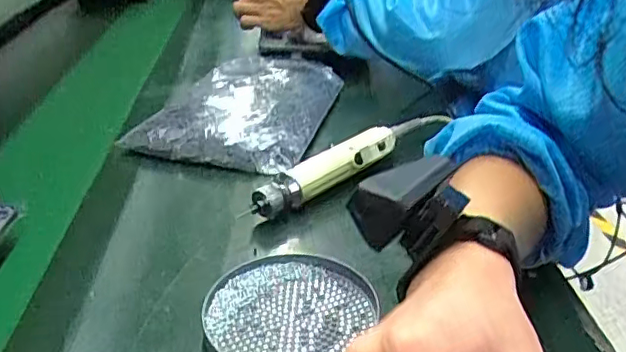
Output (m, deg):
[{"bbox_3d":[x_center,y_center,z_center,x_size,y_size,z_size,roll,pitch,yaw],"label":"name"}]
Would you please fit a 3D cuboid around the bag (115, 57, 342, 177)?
[{"bbox_3d":[-0.070,-0.091,0.719,0.183,0.042,0.302,8,30,17],"label":"bag"}]

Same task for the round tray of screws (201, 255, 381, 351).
[{"bbox_3d":[-0.020,0.096,0.395,0.102,0.020,0.121,13,32,26],"label":"round tray of screws"}]

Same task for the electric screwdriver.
[{"bbox_3d":[0.018,-0.003,0.557,0.030,0.041,0.194,22,37,37],"label":"electric screwdriver"}]

